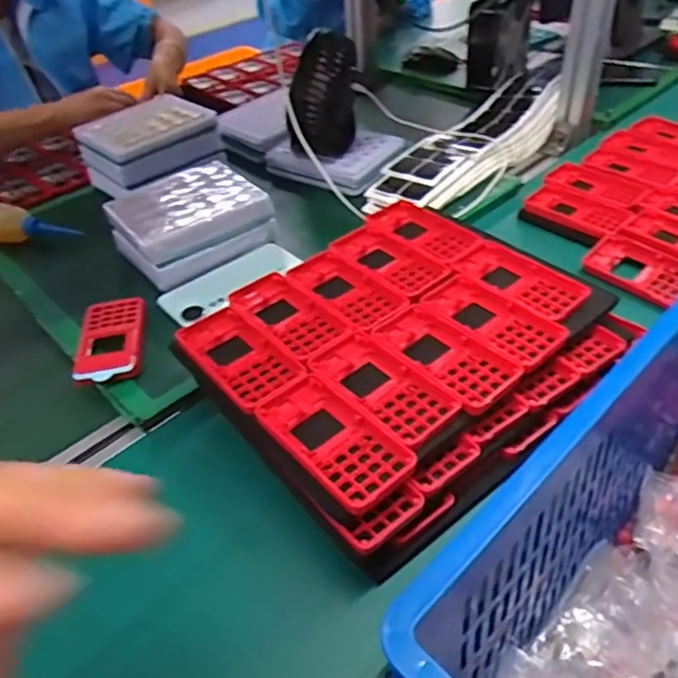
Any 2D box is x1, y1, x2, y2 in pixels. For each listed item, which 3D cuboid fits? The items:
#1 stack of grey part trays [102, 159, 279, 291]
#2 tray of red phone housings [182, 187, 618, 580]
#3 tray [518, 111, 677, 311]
[{"bbox_3d":[-0.191,-0.152,0.766,0.182,0.062,0.153,-30,46,-28],"label":"stack of grey part trays"},{"bbox_3d":[0.056,0.012,0.569,0.296,0.078,0.345,31,50,34],"label":"tray of red phone housings"},{"bbox_3d":[0.422,-0.192,0.810,0.390,0.041,0.256,-33,49,-25],"label":"tray"}]

